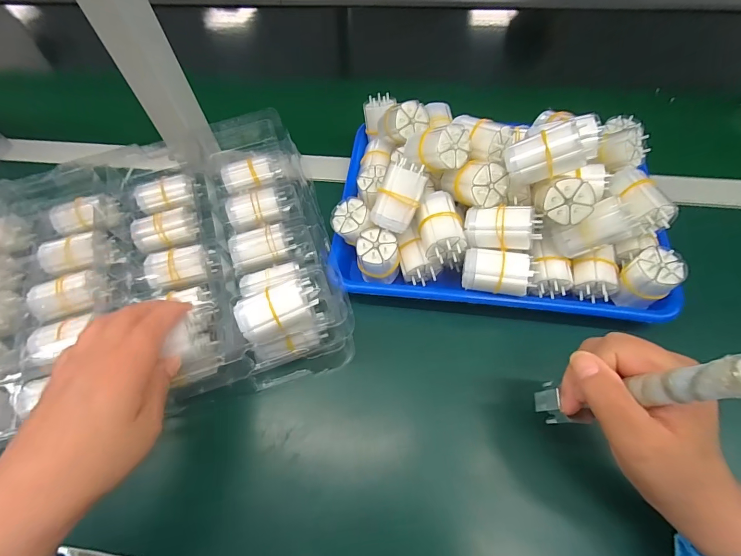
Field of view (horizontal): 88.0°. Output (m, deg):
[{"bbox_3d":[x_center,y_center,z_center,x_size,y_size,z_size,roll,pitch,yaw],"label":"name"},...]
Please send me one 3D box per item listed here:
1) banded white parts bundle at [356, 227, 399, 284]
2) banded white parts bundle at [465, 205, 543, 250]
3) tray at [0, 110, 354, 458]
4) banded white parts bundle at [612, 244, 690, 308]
[{"bbox_3d":[0.008,-0.017,0.372,0.039,0.053,0.037,-1,60,2],"label":"banded white parts bundle"},{"bbox_3d":[0.118,-0.045,0.345,0.062,0.030,0.032,7,61,7],"label":"banded white parts bundle"},{"bbox_3d":[-0.255,-0.014,0.385,0.414,0.078,0.307,-17,61,-6],"label":"tray"},{"bbox_3d":[0.249,0.003,0.347,0.037,0.056,0.038,-1,60,2],"label":"banded white parts bundle"}]

